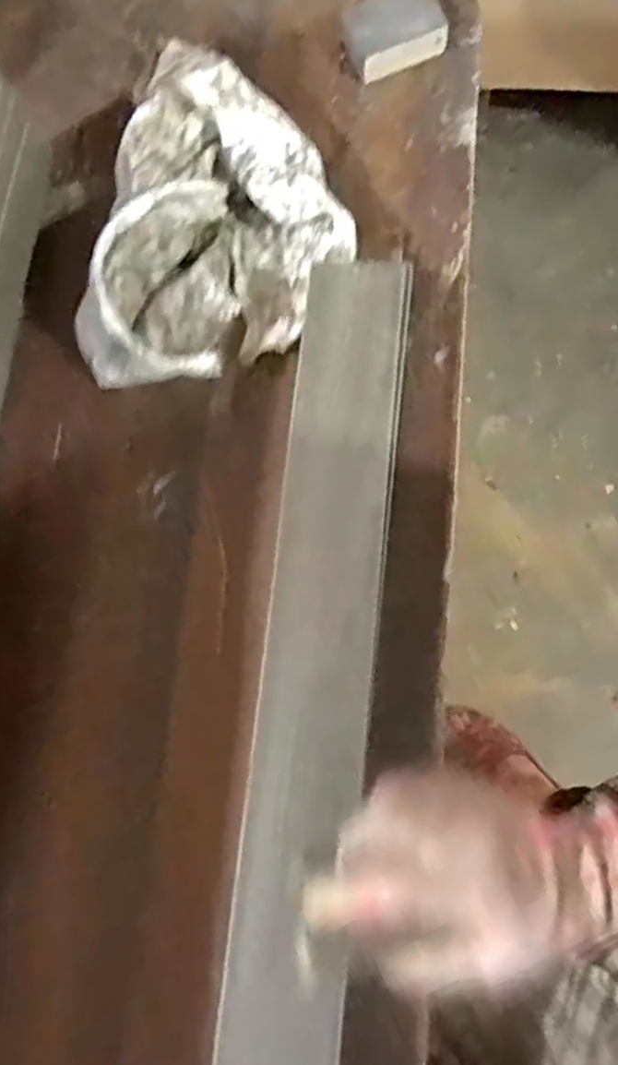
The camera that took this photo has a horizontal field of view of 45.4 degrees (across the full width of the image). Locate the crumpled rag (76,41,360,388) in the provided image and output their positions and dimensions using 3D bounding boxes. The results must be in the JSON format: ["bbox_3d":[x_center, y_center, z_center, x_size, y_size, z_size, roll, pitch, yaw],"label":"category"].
[{"bbox_3d":[-0.059,-0.199,0.499,0.170,0.072,0.228,17,75,4],"label":"crumpled rag"}]

